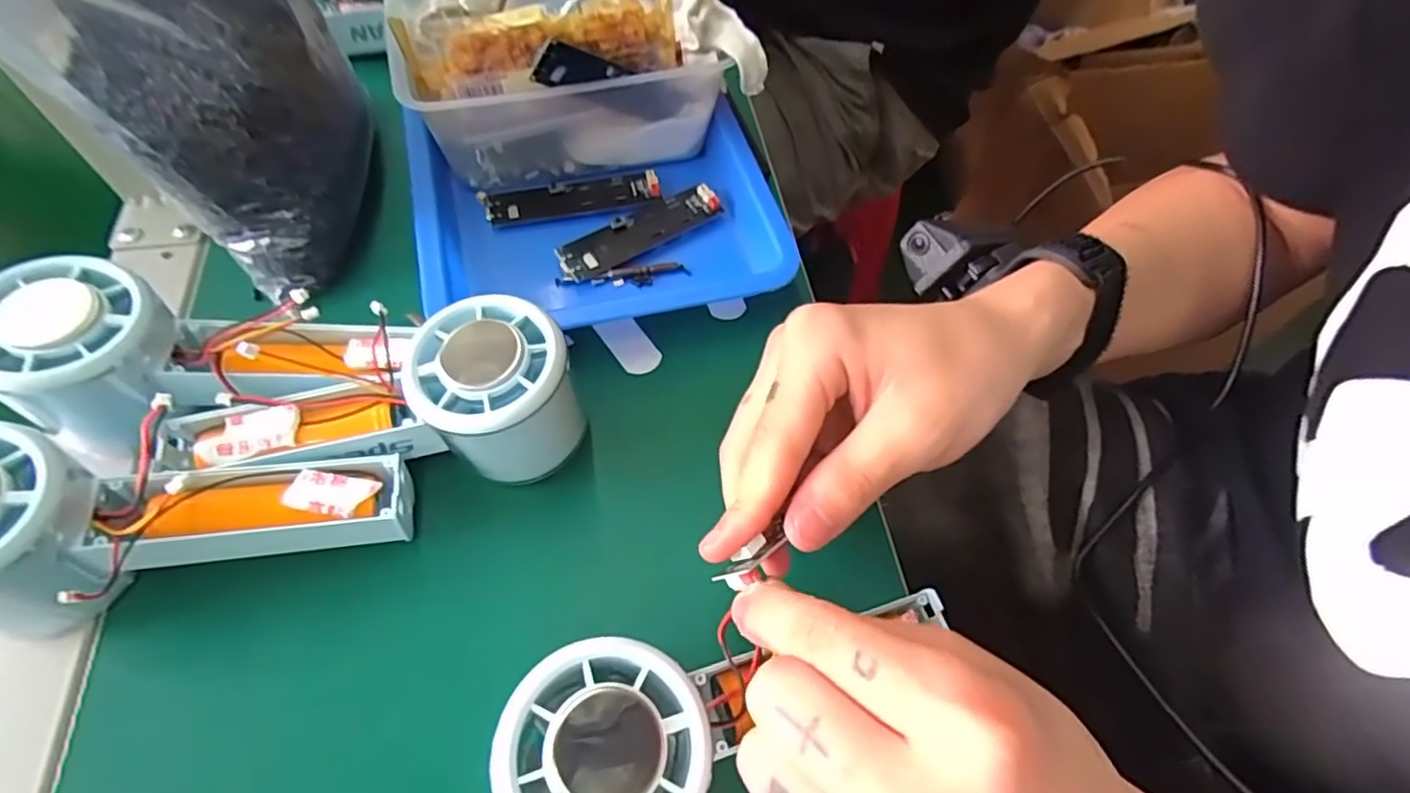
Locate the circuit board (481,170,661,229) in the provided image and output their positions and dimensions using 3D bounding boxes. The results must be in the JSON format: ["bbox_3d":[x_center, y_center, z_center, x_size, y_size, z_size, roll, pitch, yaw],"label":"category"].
[{"bbox_3d":[-0.071,-0.108,0.348,0.092,0.008,0.024,-11,61,-10],"label":"circuit board"}]

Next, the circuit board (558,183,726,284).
[{"bbox_3d":[-0.033,-0.087,0.337,0.090,0.005,0.024,-30,66,-20],"label":"circuit board"}]

